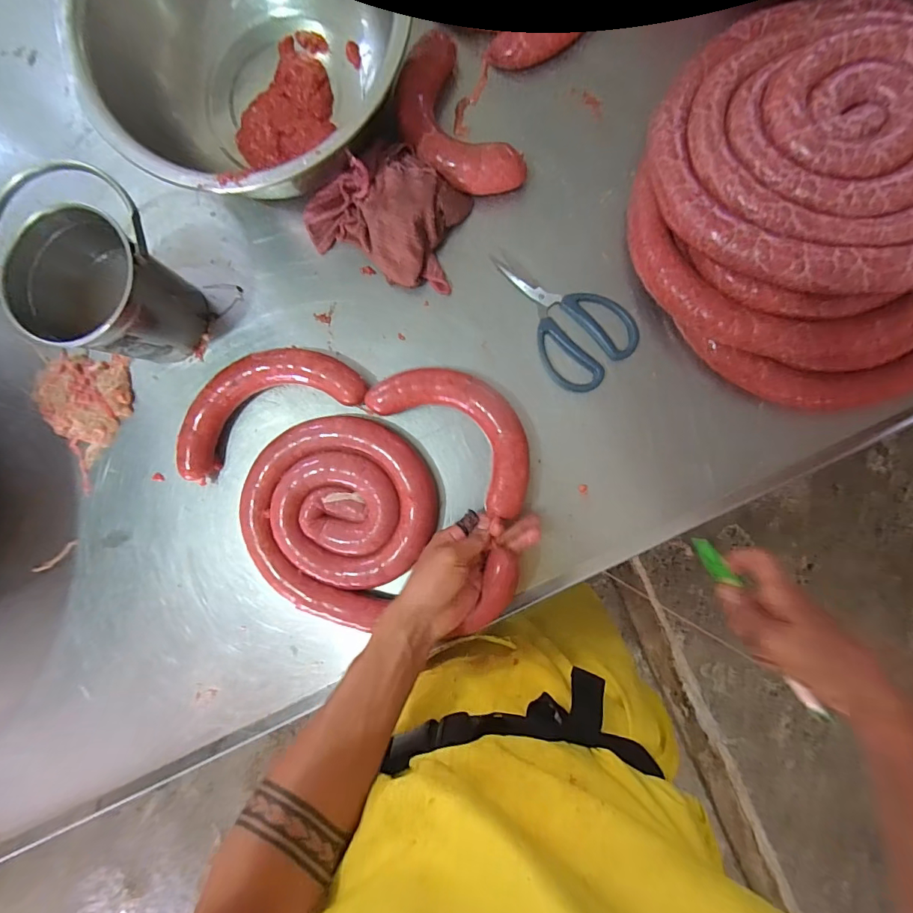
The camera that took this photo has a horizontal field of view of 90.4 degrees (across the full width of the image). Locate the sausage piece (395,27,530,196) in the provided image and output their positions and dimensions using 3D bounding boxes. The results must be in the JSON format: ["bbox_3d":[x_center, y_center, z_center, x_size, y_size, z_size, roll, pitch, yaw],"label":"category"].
[{"bbox_3d":[-0.007,-0.368,0.508,0.098,0.044,0.184,-30,89,4],"label":"sausage piece"}]

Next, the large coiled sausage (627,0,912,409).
[{"bbox_3d":[0.357,-0.246,0.448,0.337,0.108,0.397,-14,90,4],"label":"large coiled sausage"}]

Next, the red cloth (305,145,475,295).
[{"bbox_3d":[-0.084,-0.270,0.507,0.182,0.054,0.130,15,92,3],"label":"red cloth"}]

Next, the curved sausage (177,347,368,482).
[{"bbox_3d":[-0.225,-0.065,0.529,0.237,0.043,0.108,-24,90,4],"label":"curved sausage"}]

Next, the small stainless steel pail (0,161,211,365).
[{"bbox_3d":[-0.368,-0.185,0.486,0.146,0.135,0.154,0,91,4],"label":"small stainless steel pail"}]

